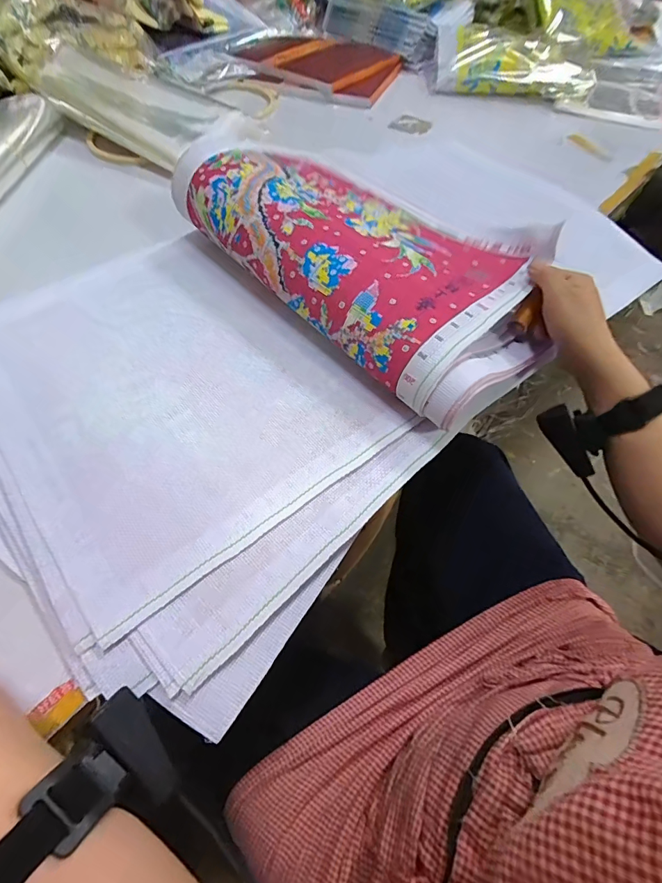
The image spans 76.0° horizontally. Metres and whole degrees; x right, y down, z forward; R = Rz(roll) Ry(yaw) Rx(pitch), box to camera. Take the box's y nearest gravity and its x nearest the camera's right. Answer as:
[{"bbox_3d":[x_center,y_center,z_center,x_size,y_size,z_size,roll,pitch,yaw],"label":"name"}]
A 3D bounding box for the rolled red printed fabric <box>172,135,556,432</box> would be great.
[{"bbox_3d":[0.043,-0.224,0.483,0.239,0.094,0.431,-38,66,-19],"label":"rolled red printed fabric"}]

